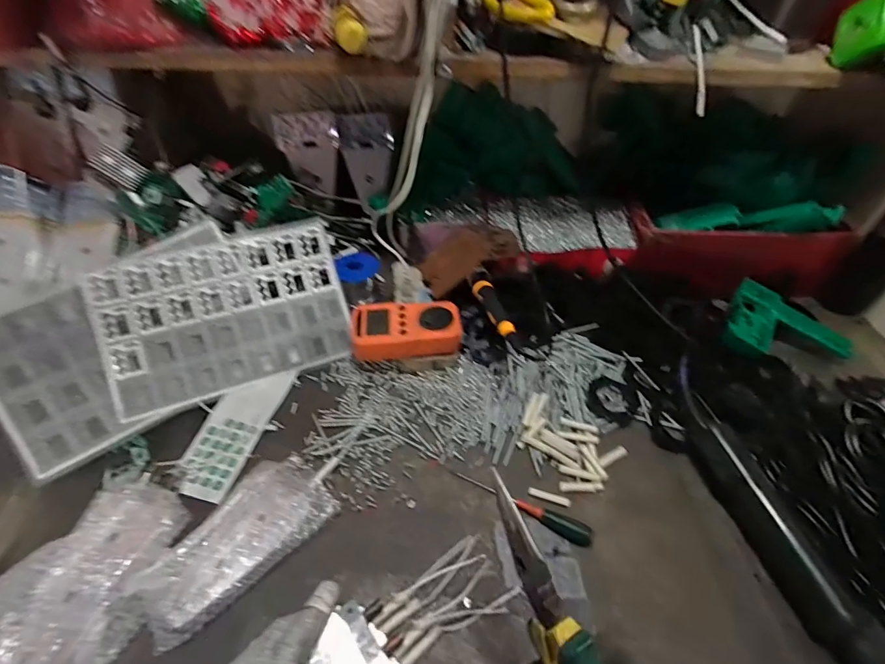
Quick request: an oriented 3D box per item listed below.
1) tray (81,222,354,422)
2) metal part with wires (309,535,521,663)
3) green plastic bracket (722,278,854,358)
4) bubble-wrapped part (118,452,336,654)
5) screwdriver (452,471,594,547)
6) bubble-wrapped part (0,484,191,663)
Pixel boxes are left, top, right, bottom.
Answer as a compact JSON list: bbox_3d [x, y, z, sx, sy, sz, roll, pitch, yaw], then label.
[{"bbox_3d":[-0.245,-0.022,0.508,0.261,0.017,0.175,-16,90,-22],"label":"tray"},{"bbox_3d":[-0.033,0.234,0.340,0.182,0.034,0.070,-16,50,-40],"label":"metal part with wires"},{"bbox_3d":[0.451,0.004,0.574,0.144,0.025,0.121,31,54,24],"label":"green plastic bracket"},{"bbox_3d":[-0.185,0.181,0.389,0.083,0.061,0.167,37,57,27],"label":"bubble-wrapped part"},{"bbox_3d":[0.078,0.170,0.430,0.144,0.015,0.018,21,50,17],"label":"screwdriver"},{"bbox_3d":[-0.287,0.202,0.362,0.103,0.049,0.152,19,51,14],"label":"bubble-wrapped part"}]

